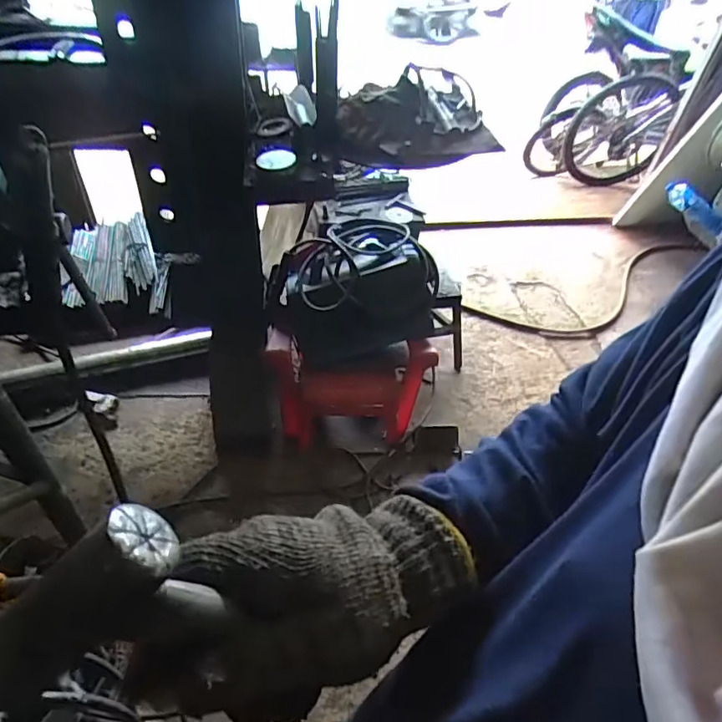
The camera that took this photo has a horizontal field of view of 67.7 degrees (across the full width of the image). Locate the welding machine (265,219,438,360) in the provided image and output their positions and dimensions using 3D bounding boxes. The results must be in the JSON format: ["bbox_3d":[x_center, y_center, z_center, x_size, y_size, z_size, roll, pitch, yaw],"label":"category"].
[{"bbox_3d":[-0.018,-0.201,1.545,0.450,0.318,0.278,-11,47,-17],"label":"welding machine"}]

